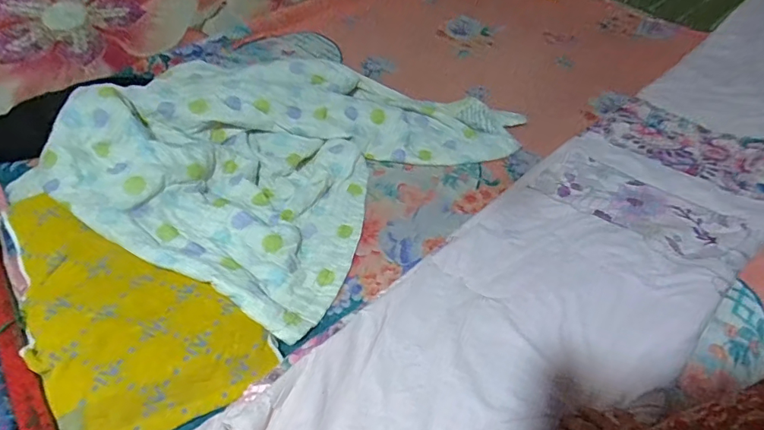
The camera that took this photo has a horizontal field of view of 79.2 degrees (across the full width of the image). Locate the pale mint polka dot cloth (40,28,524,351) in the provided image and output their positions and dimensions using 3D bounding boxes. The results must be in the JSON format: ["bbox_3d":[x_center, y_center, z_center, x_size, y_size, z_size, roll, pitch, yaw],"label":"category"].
[{"bbox_3d":[-0.210,-0.182,1.037,0.734,0.178,0.842,28,54,28],"label":"pale mint polka dot cloth"}]

